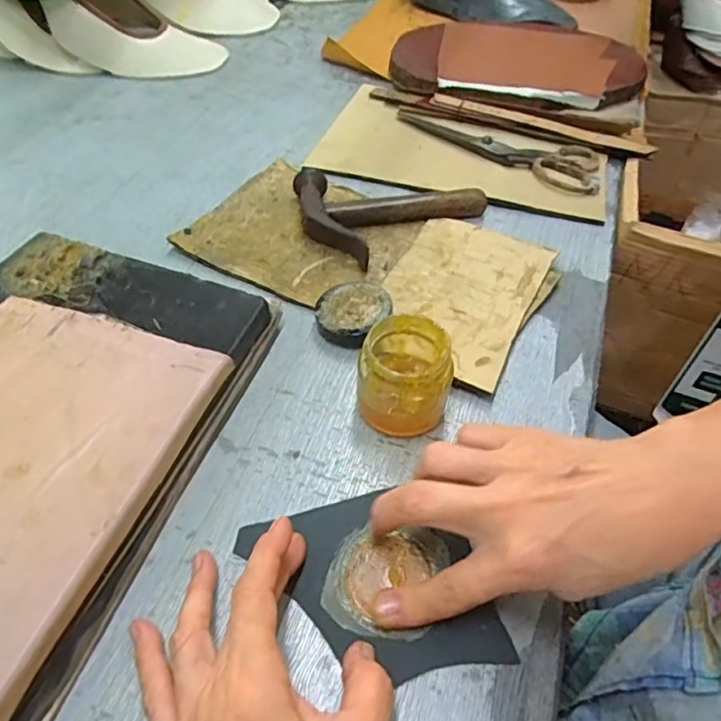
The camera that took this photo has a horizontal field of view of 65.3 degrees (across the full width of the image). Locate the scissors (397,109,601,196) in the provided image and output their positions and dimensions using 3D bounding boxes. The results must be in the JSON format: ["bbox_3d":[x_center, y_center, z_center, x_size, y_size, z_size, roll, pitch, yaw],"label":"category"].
[{"bbox_3d":[0.146,-0.234,0.596,0.232,0.006,0.078,30,56,22],"label":"scissors"}]

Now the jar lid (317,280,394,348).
[{"bbox_3d":[-0.007,-0.036,0.433,0.052,0.019,0.055,0,51,0],"label":"jar lid"}]

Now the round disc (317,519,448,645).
[{"bbox_3d":[0.013,0.120,0.315,0.059,0.004,0.063,0,51,0],"label":"round disc"}]

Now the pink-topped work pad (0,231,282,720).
[{"bbox_3d":[-0.200,0.042,0.350,0.208,0.048,0.294,16,52,12],"label":"pink-topped work pad"}]

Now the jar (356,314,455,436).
[{"bbox_3d":[0.030,0.009,0.366,0.057,0.057,0.065,17,52,13],"label":"jar"}]

